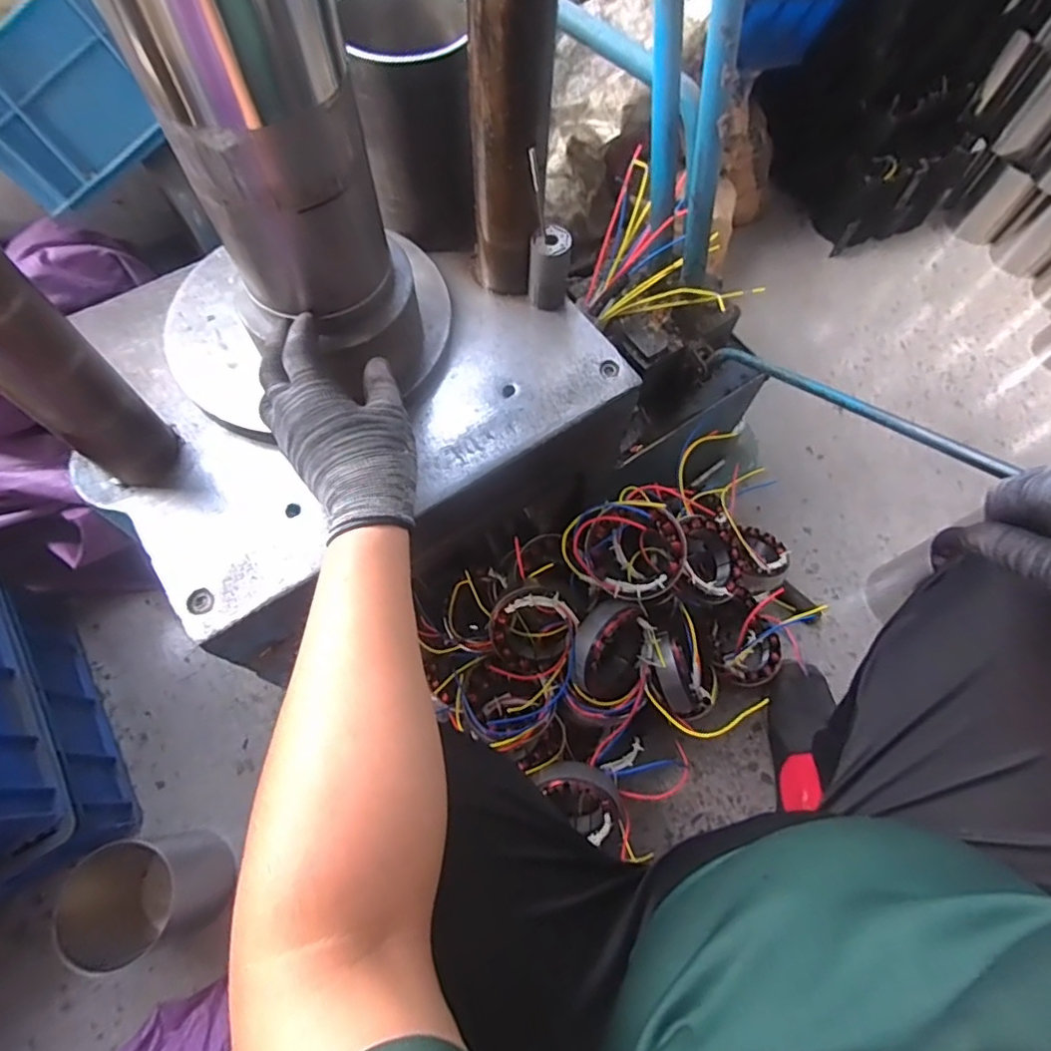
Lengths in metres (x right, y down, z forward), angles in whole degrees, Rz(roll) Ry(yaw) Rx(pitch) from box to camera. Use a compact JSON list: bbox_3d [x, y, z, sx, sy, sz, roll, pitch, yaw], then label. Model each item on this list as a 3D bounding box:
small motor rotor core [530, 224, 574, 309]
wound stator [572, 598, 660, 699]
[{"bbox_3d":[0.025,-0.254,0.577,0.037,0.078,0.030,7,66,1],"label":"small motor rotor core"},{"bbox_3d":[0.107,0.153,0.705,0.049,0.131,0.118,22,68,44],"label":"wound stator"}]

